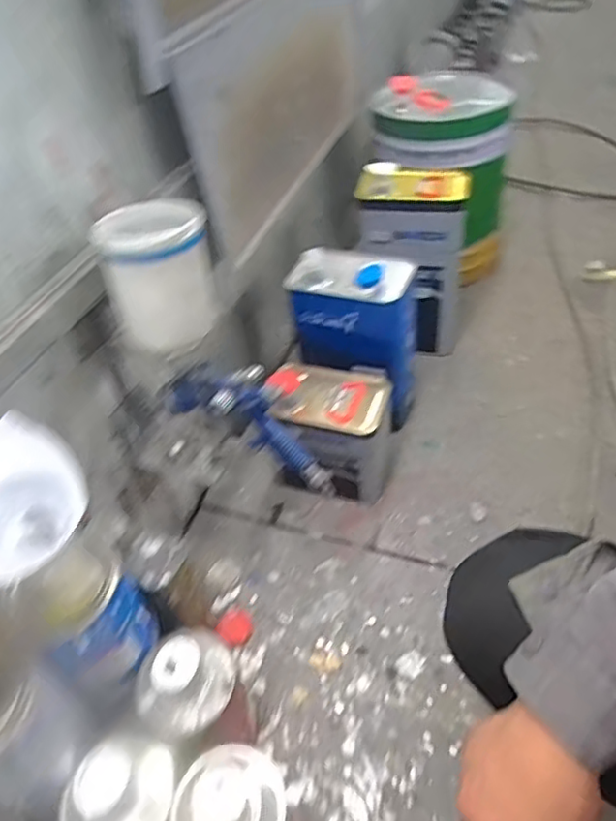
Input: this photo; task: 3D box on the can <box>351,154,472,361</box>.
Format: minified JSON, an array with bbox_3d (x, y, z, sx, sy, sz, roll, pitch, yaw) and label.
[{"bbox_3d":[0.186,-0.269,1.106,0.168,0.322,0.127,8,47,16],"label":"can"}]

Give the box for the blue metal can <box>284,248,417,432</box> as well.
[{"bbox_3d":[0.077,-0.116,0.978,0.166,0.266,0.109,14,48,22],"label":"blue metal can"}]

